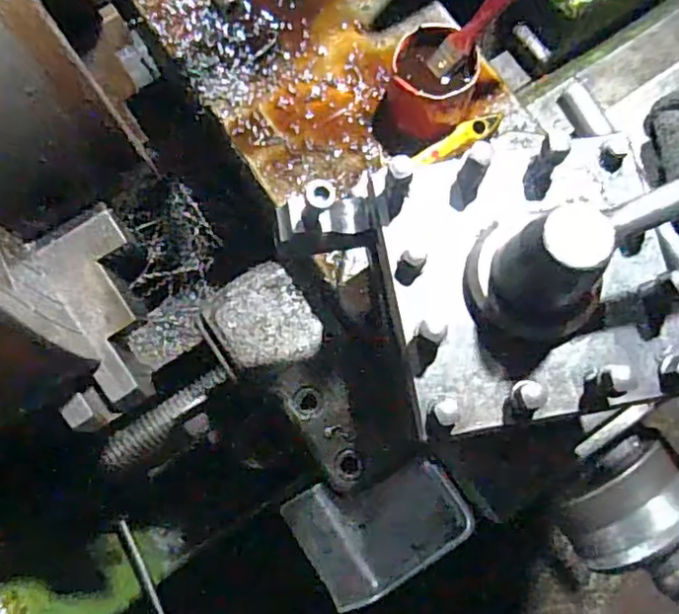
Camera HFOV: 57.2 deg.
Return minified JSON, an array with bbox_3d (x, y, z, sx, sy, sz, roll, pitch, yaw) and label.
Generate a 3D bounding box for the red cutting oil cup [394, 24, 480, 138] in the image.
[{"bbox_3d":[0.071,-0.171,0.477,0.060,0.063,0.059,0,78,0],"label":"red cutting oil cup"}]

